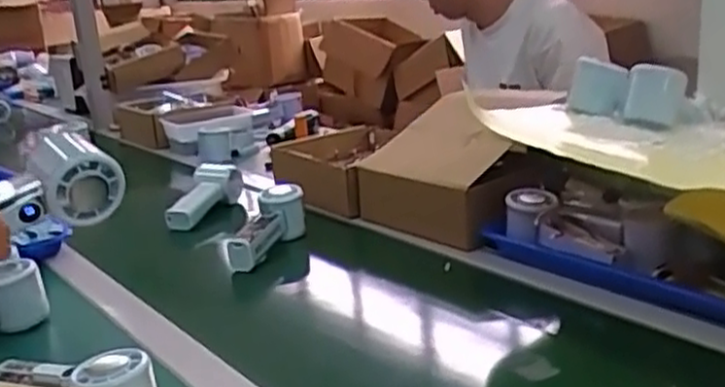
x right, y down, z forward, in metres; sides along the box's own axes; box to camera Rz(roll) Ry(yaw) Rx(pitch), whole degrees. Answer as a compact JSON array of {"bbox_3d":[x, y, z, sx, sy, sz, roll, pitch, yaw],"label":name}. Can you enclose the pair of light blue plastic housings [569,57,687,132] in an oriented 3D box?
[{"bbox_3d":[0.300,-0.119,0.862,0.073,0.055,0.119,-14,20,-27],"label":"pair of light blue plastic housings"}]

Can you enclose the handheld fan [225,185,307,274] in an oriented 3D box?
[{"bbox_3d":[-0.116,0.043,0.921,0.045,0.071,0.136,1,18,17],"label":"handheld fan"}]

